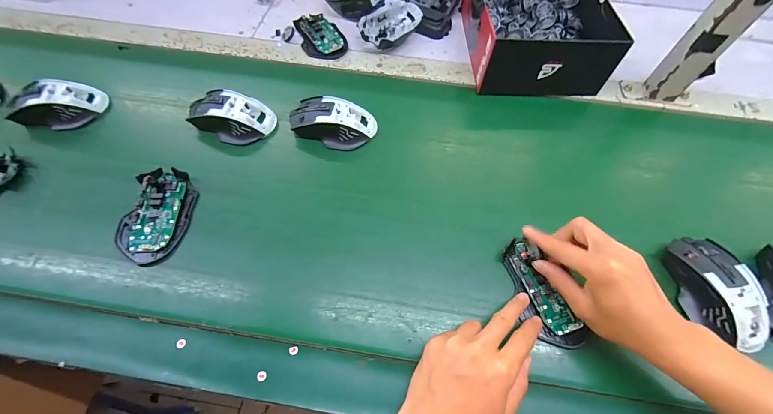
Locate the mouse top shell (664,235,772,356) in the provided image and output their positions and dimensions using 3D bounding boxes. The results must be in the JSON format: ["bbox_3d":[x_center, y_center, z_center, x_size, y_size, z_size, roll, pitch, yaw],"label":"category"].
[{"bbox_3d":[0.343,0.086,0.340,0.062,0.037,0.113,-9,61,-7],"label":"mouse top shell"}]

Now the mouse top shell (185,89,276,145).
[{"bbox_3d":[-0.215,-0.127,0.445,0.118,0.035,0.071,20,62,9],"label":"mouse top shell"}]

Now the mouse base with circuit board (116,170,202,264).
[{"bbox_3d":[-0.264,0.007,0.377,0.070,0.019,0.114,7,61,2],"label":"mouse base with circuit board"}]

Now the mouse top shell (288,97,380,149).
[{"bbox_3d":[-0.074,-0.117,0.445,0.113,0.034,0.062,13,61,6],"label":"mouse top shell"}]

